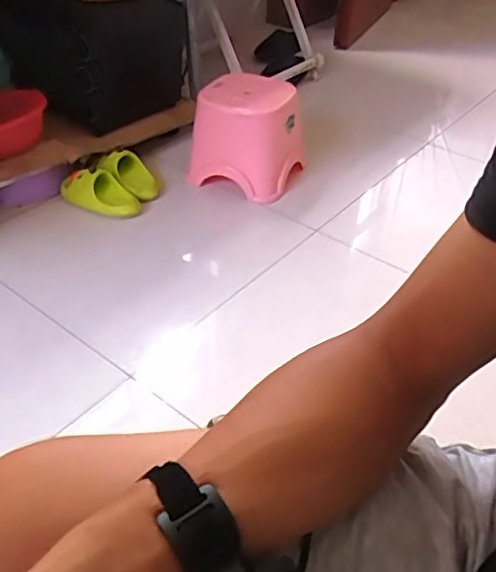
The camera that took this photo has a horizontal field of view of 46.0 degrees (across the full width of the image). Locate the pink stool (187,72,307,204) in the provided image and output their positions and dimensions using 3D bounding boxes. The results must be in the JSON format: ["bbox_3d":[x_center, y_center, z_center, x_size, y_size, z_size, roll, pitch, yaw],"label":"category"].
[{"bbox_3d":[0.016,-0.380,1.475,0.233,0.240,0.273,17,43,17],"label":"pink stool"}]

